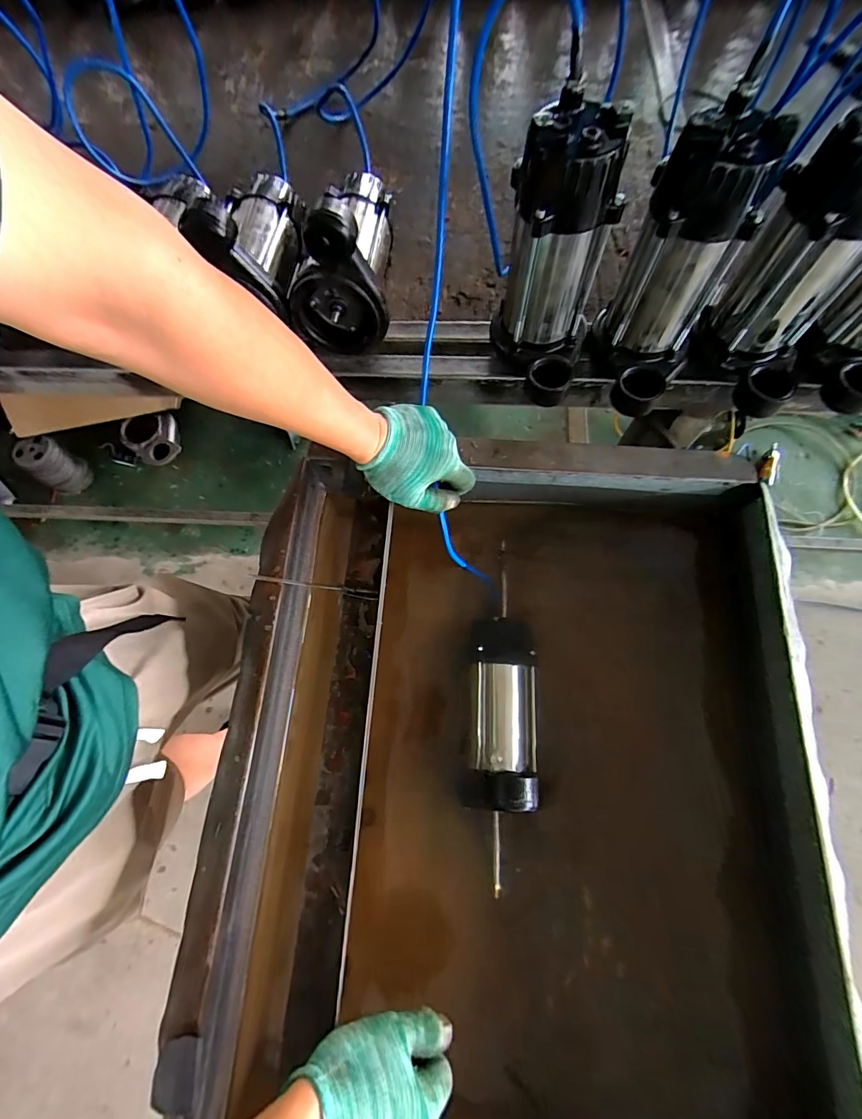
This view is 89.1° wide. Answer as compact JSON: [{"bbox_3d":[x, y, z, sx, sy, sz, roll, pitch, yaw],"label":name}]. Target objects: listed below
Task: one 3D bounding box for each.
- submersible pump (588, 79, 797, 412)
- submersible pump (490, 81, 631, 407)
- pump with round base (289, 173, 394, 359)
[{"bbox_3d":[0.259,-0.288,0.470,0.100,0.240,0.148,6,72,5],"label":"submersible pump"},{"bbox_3d":[0.138,-0.309,0.479,0.088,0.239,0.160,-22,71,-5],"label":"submersible pump"},{"bbox_3d":[-0.115,-0.424,0.573,0.116,0.164,0.235,0,71,3],"label":"pump with round base"}]

